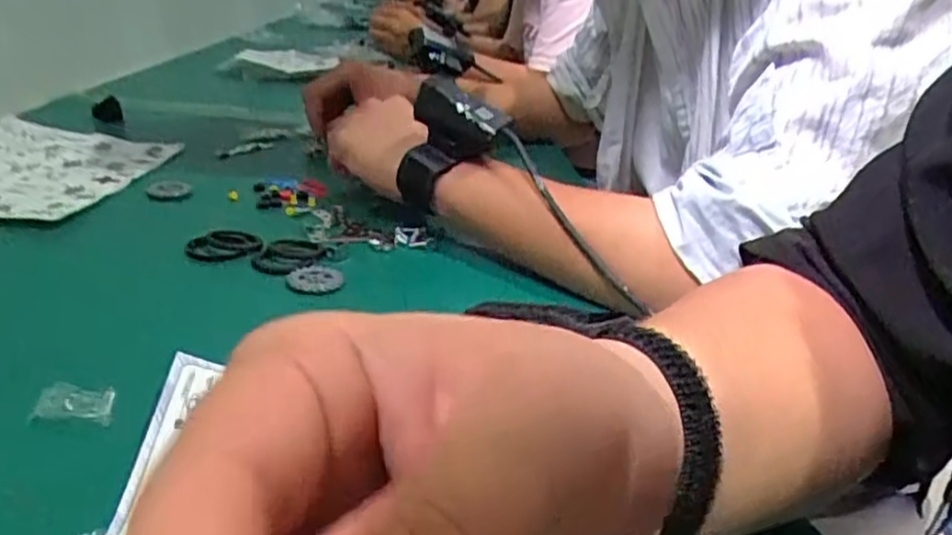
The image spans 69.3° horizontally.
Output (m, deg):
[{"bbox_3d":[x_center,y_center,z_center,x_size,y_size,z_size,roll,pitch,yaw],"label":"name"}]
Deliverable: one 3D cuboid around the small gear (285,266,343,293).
[{"bbox_3d":[-0.099,0.007,0.425,0.032,0.005,0.033,2,22,-10],"label":"small gear"}]

